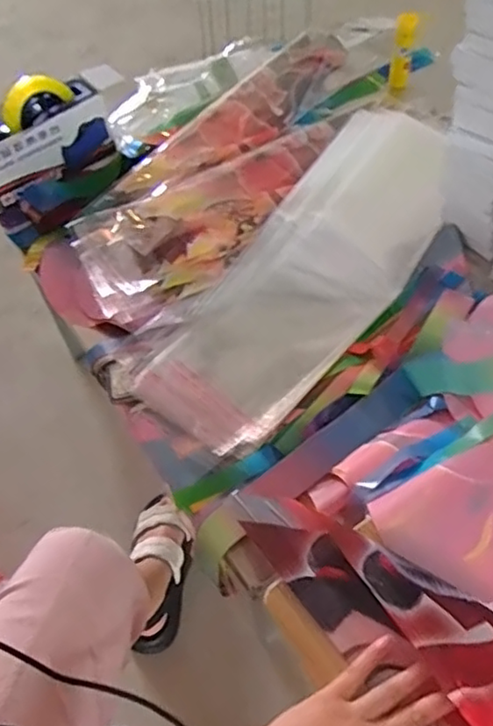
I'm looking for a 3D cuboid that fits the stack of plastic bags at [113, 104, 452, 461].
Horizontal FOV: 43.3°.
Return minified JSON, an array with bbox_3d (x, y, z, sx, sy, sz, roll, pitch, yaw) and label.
[{"bbox_3d":[0.096,-0.149,0.796,0.210,0.044,0.598,30,63,23],"label":"stack of plastic bags"}]

